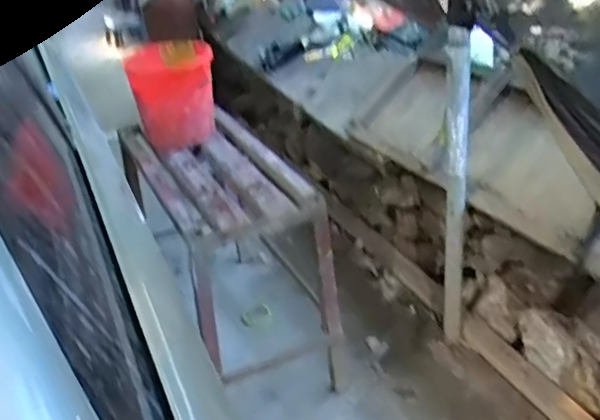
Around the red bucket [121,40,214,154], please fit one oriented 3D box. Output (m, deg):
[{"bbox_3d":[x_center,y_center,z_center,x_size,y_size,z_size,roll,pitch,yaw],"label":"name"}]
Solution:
[{"bbox_3d":[-0.362,-0.325,1.827,0.240,0.264,0.209,-11,30,-10],"label":"red bucket"}]

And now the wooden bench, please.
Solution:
[{"bbox_3d":[-0.224,0.133,1.908,0.409,0.660,0.783,-17,31,-19],"label":"wooden bench"}]

